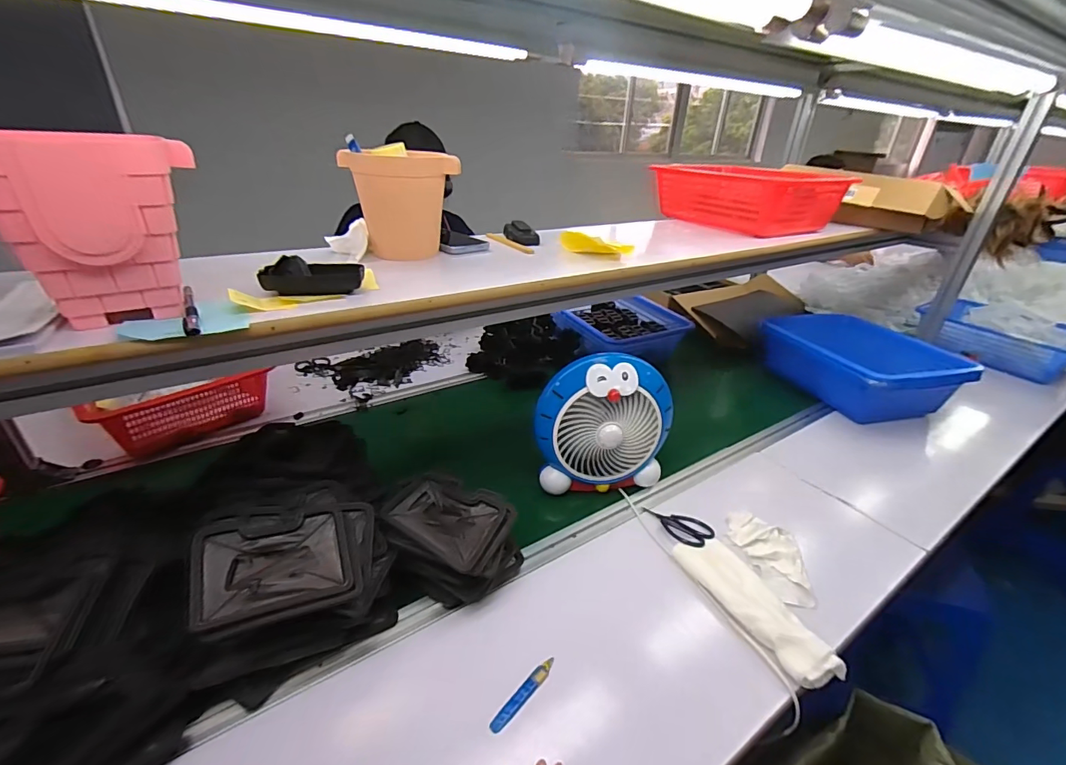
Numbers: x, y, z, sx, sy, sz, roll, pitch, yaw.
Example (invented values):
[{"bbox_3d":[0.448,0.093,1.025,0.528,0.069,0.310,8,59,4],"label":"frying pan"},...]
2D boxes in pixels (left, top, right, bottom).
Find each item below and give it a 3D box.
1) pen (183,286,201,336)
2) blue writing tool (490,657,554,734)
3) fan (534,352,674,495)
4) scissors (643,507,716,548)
[{"bbox_3d":[-0.355,-0.076,0.476,0.013,0.008,0.138,-17,35,-31],"label":"pen"},{"bbox_3d":[-0.009,0.352,0.522,0.016,0.015,0.097,26,37,34],"label":"blue writing tool"},{"bbox_3d":[0.116,0.061,0.808,0.228,0.215,0.127,-2,30,-8],"label":"fan"},{"bbox_3d":[0.233,0.227,0.745,0.063,0.018,0.107,-21,37,-36],"label":"scissors"}]

